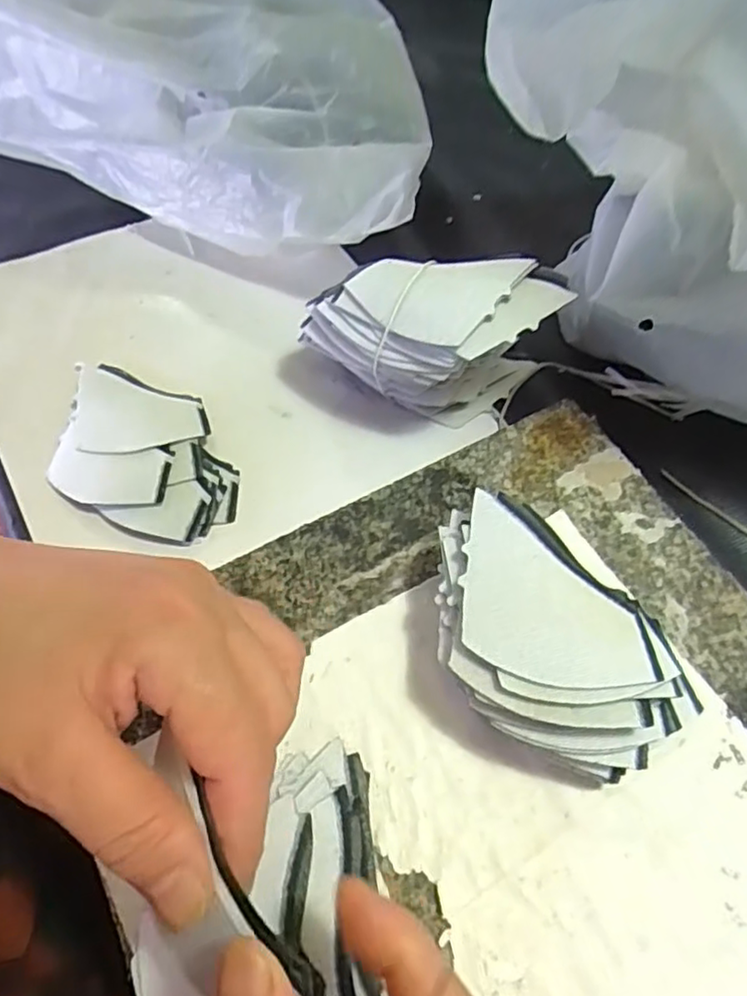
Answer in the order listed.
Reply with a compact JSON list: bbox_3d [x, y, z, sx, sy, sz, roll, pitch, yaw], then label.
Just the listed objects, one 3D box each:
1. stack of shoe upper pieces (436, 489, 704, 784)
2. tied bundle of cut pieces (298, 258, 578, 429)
[{"bbox_3d":[0.066,0.061,0.255,0.112,0.050,0.070,41,69,20],"label":"stack of shoe upper pieces"},{"bbox_3d":[0.031,-0.082,0.345,0.132,0.078,0.053,0,61,0],"label":"tied bundle of cut pieces"}]

